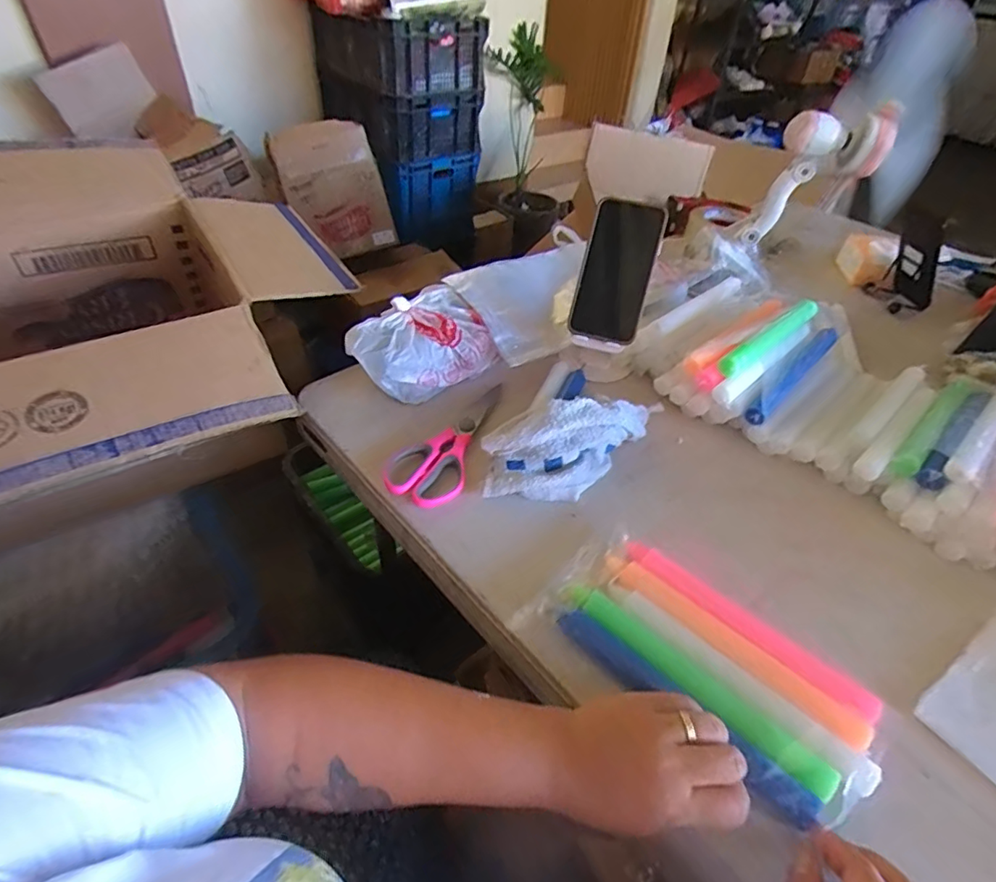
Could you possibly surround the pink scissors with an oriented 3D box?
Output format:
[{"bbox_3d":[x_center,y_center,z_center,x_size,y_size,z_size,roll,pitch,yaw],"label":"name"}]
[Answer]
[{"bbox_3d":[-0.051,-0.008,0.562,0.074,0.008,0.185,16,45,11],"label":"pink scissors"}]

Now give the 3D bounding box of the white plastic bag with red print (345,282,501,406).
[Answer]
[{"bbox_3d":[-0.092,-0.109,0.615,0.154,0.073,0.101,-22,49,-25],"label":"white plastic bag with red print"}]

